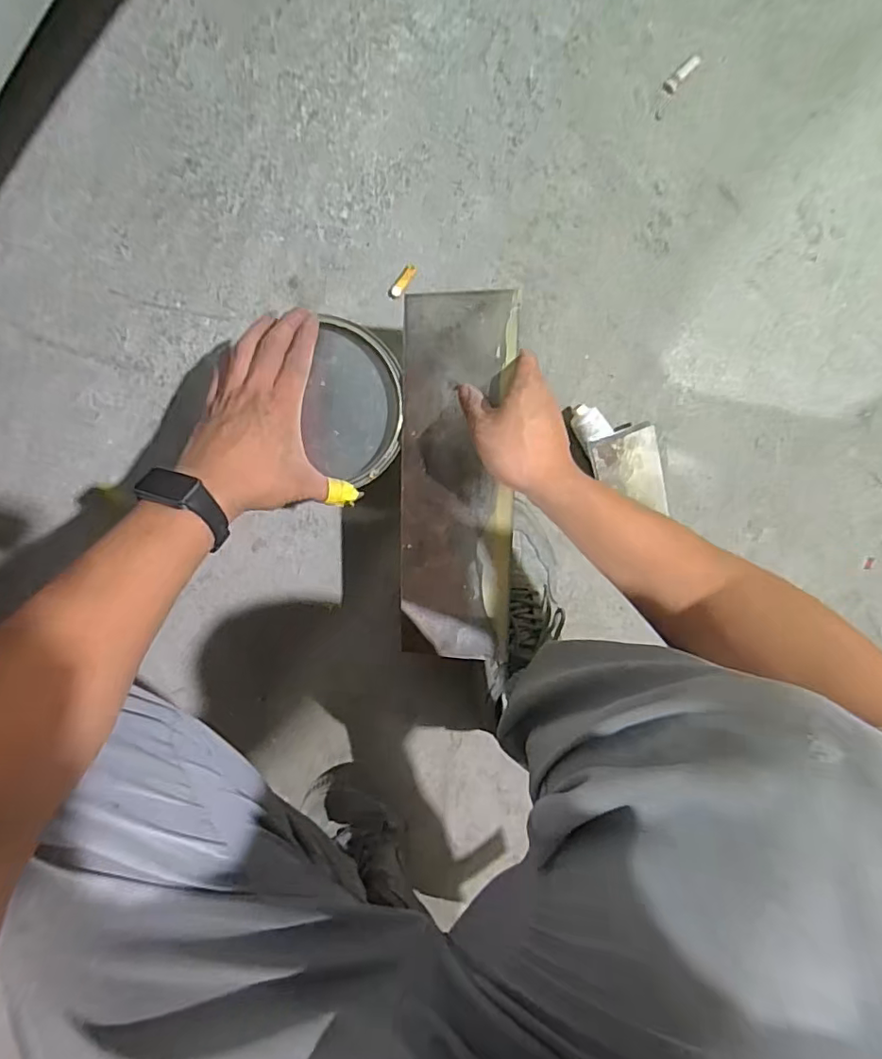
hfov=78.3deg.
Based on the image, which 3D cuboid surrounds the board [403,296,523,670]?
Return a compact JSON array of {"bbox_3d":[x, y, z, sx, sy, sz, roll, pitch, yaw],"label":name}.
[{"bbox_3d":[0.014,-0.041,0.472,0.096,0.007,0.312,3,97,9],"label":"board"}]

